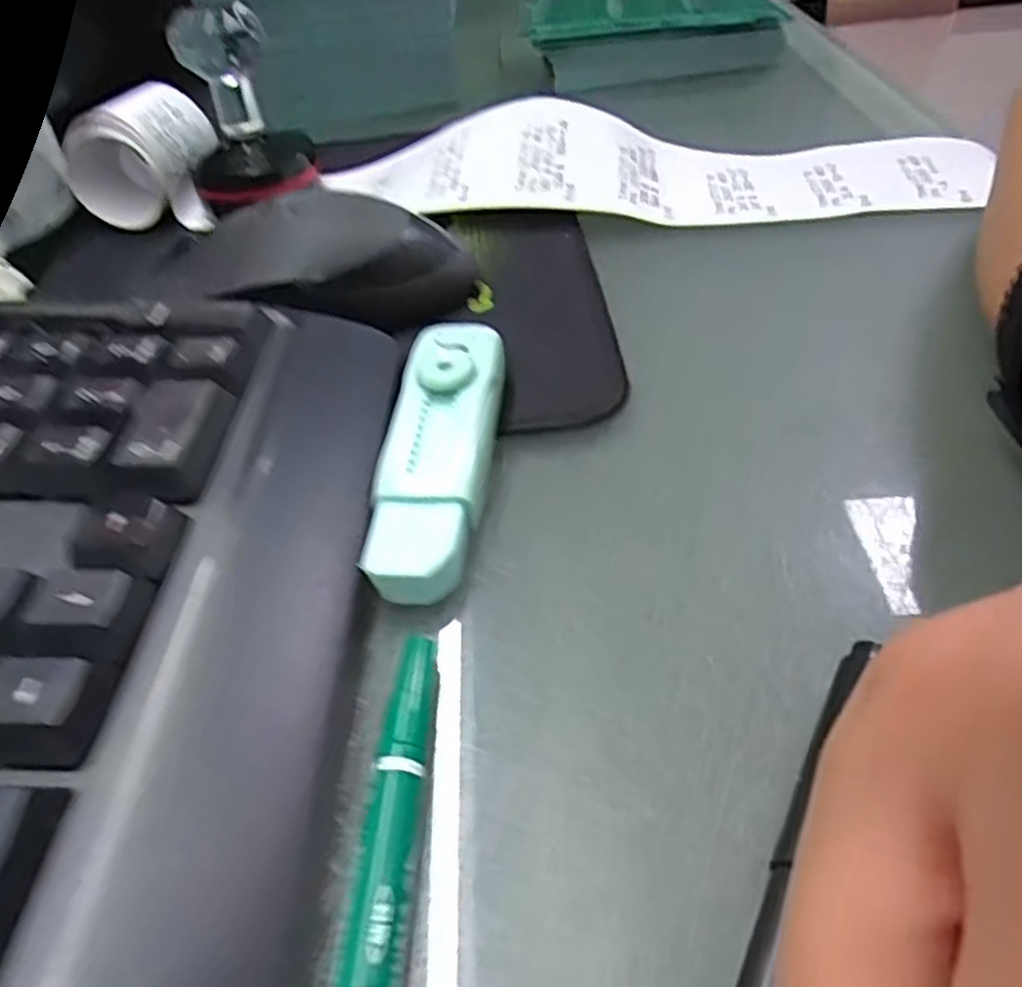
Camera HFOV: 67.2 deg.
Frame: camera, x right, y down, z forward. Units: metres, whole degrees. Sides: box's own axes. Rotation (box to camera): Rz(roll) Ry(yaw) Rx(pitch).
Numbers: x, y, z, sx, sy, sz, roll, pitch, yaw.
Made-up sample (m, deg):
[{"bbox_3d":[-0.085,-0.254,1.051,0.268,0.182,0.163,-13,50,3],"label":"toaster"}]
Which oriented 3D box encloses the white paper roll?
[{"bbox_3d":[-0.159,-0.150,0.338,0.051,0.044,0.062,-9,43,-3],"label":"white paper roll"}]

